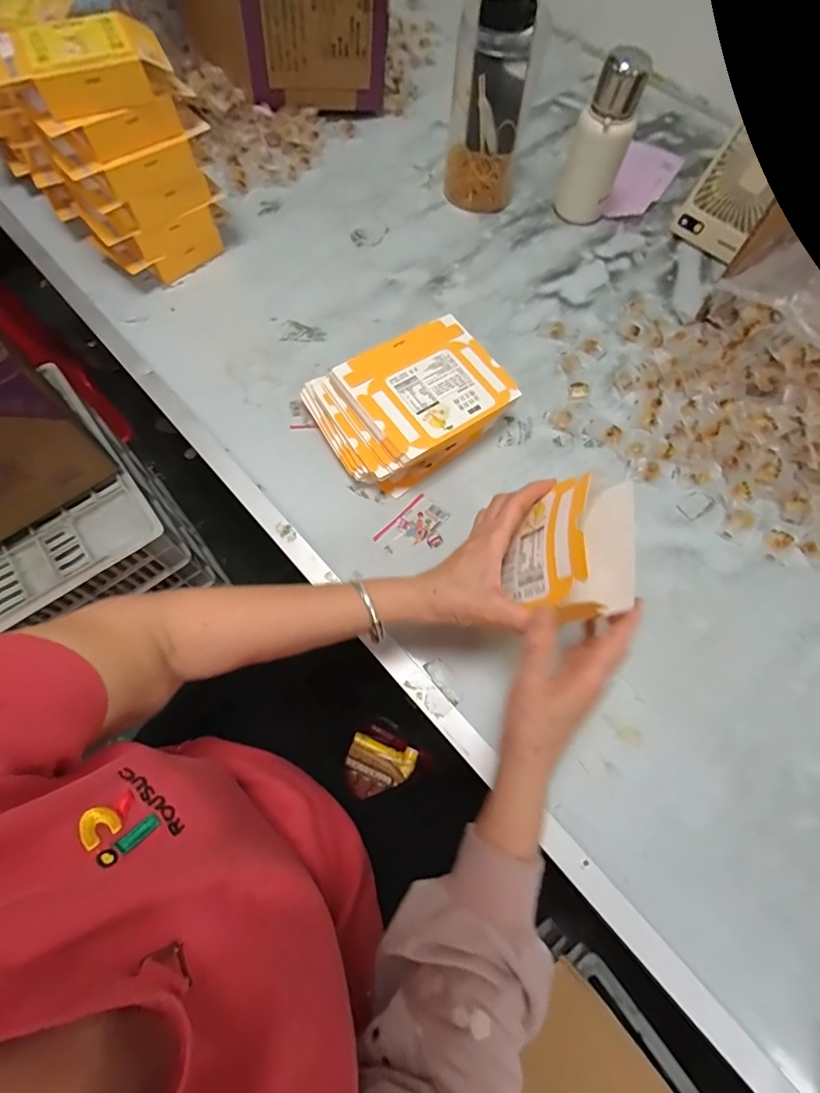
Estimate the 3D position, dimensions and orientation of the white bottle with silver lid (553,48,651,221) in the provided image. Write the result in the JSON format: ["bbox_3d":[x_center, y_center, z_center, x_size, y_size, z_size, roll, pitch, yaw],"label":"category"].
[{"bbox_3d":[0.268,-0.572,0.651,0.079,0.187,0.063,14,67,5],"label":"white bottle with silver lid"}]

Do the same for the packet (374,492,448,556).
[{"bbox_3d":[0.007,-0.017,0.508,0.057,0.004,0.081,41,72,15],"label":"packet"}]

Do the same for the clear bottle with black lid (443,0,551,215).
[{"bbox_3d":[0.116,-0.627,0.666,0.115,0.199,0.114,10,67,3],"label":"clear bottle with black lid"}]

